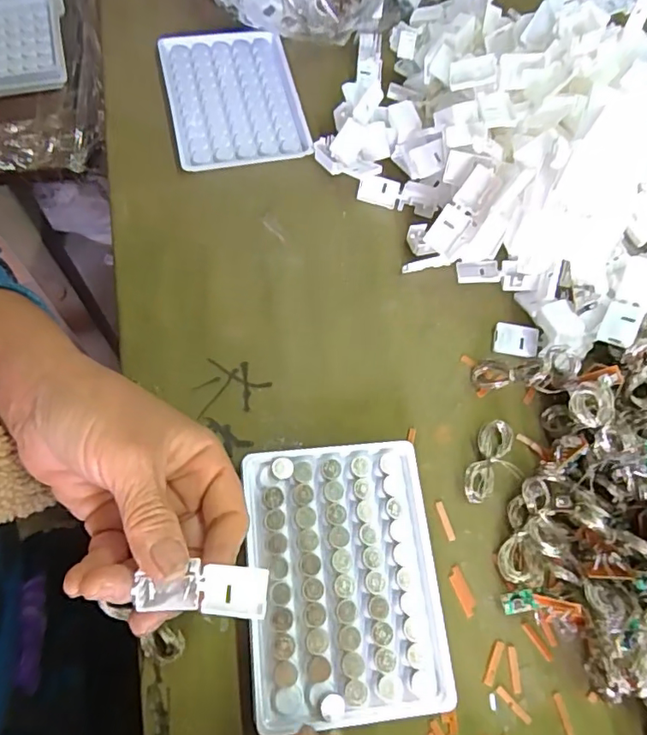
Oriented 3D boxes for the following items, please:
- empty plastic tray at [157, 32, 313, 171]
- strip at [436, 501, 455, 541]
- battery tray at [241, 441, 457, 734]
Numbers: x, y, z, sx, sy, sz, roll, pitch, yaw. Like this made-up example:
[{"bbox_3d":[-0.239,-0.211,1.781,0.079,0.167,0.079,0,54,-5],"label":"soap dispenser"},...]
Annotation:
[{"bbox_3d":[-0.067,-0.201,0.401,0.094,0.016,0.120,-12,68,-7],"label":"empty plastic tray"},{"bbox_3d":[0.069,0.086,0.301,0.004,0.004,0.022,-16,68,-9],"label":"strip"},{"bbox_3d":[0.011,0.106,0.274,0.095,0.021,0.128,-5,67,-4],"label":"battery tray"}]

